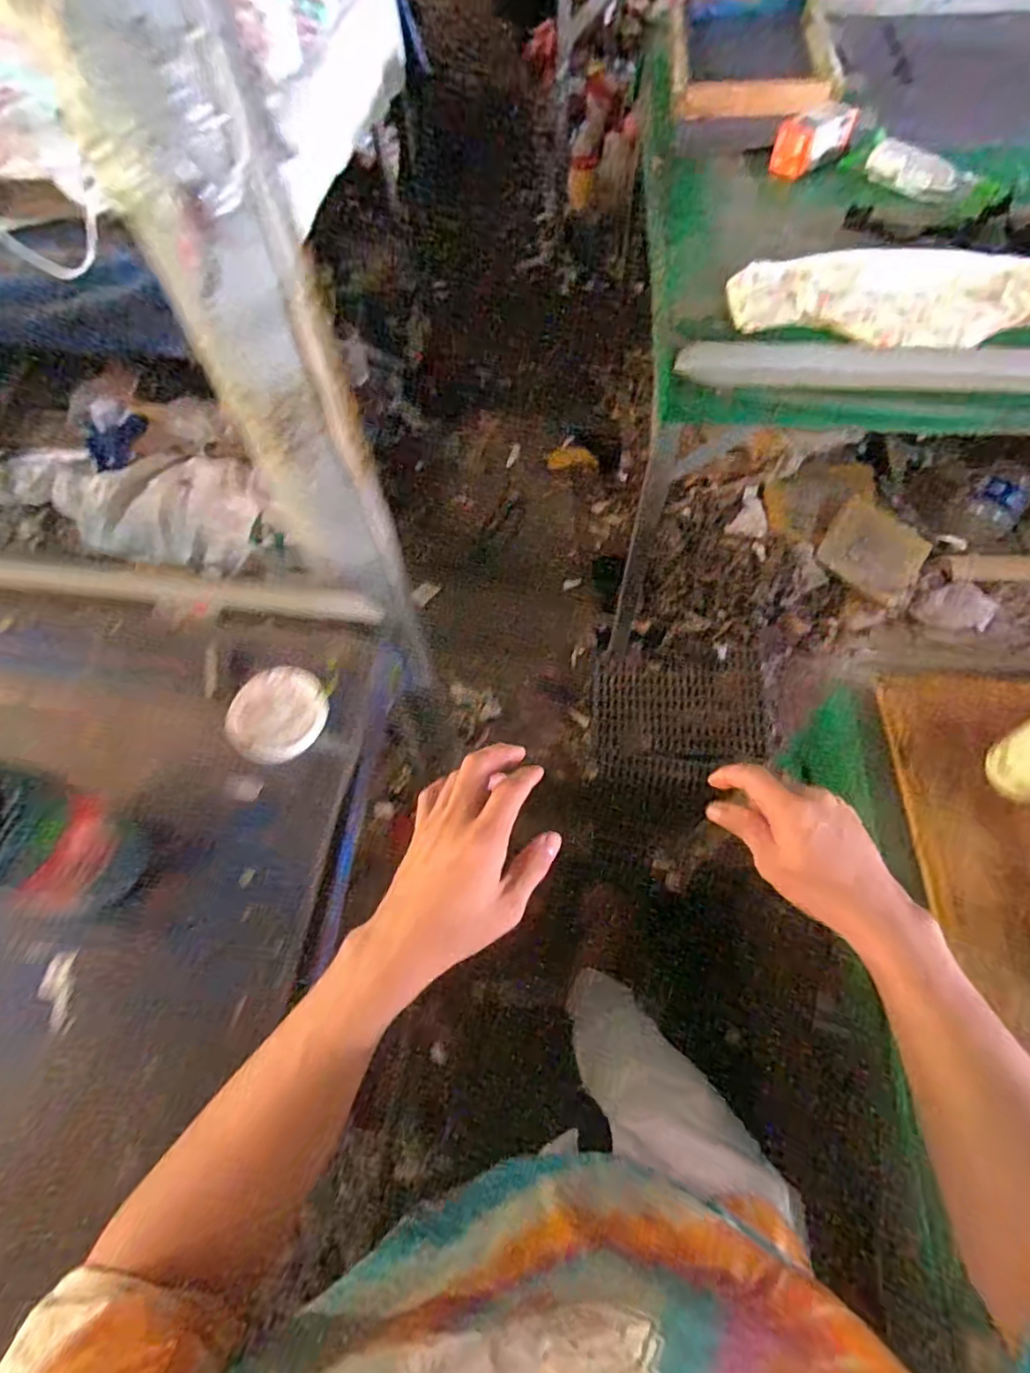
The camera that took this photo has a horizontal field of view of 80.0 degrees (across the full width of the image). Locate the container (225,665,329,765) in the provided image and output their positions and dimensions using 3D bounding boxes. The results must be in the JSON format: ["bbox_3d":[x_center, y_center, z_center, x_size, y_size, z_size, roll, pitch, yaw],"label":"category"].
[{"bbox_3d":[-0.246,0.028,0.635,0.093,0.018,0.099,-1,64,1],"label":"container"}]

